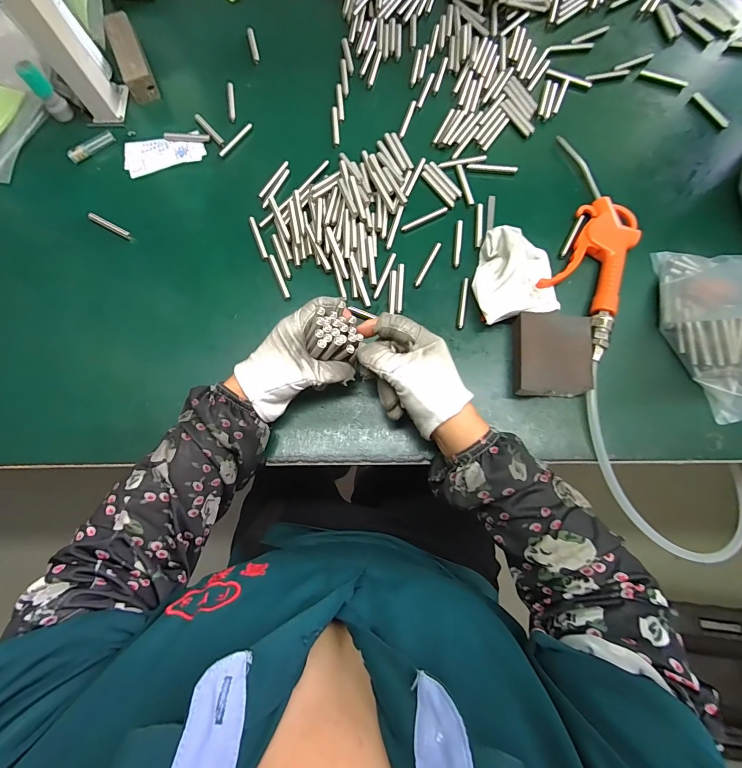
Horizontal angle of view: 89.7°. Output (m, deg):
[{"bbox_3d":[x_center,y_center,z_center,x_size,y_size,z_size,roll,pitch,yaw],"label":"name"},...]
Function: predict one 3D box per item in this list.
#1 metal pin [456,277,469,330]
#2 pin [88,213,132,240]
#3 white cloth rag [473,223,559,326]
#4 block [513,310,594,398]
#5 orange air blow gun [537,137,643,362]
[{"bbox_3d":[0.098,-0.086,0.398,0.007,0.007,0.060,9,75,4],"label":"metal pin"},{"bbox_3d":[-0.305,-0.185,0.437,0.060,0.006,0.009,28,77,8],"label":"pin"},{"bbox_3d":[0.149,-0.113,0.389,0.087,0.038,0.095,-8,75,-1],"label":"white cloth rag"},{"bbox_3d":[0.179,-0.029,0.372,0.073,0.023,0.080,2,75,2],"label":"block"},{"bbox_3d":[0.238,-0.156,0.408,0.089,0.023,0.264,16,76,5],"label":"orange air blow gun"}]

